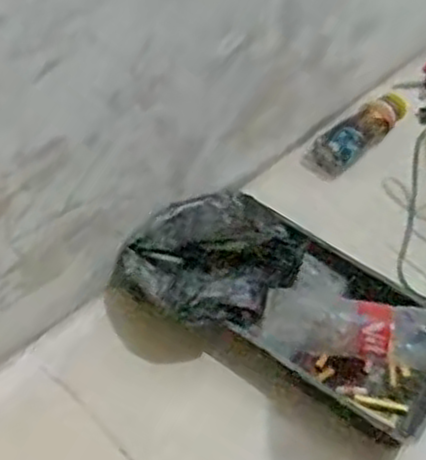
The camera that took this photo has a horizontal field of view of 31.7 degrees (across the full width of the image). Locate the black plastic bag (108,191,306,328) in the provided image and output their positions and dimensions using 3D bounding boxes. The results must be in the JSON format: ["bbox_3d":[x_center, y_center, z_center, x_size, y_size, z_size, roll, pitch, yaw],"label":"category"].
[{"bbox_3d":[0.003,0.024,0.802,0.154,0.053,0.172,37,61,21],"label":"black plastic bag"}]

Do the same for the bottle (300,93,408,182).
[{"bbox_3d":[0.196,-0.134,0.987,0.184,0.047,0.048,-37,64,-25],"label":"bottle"}]

